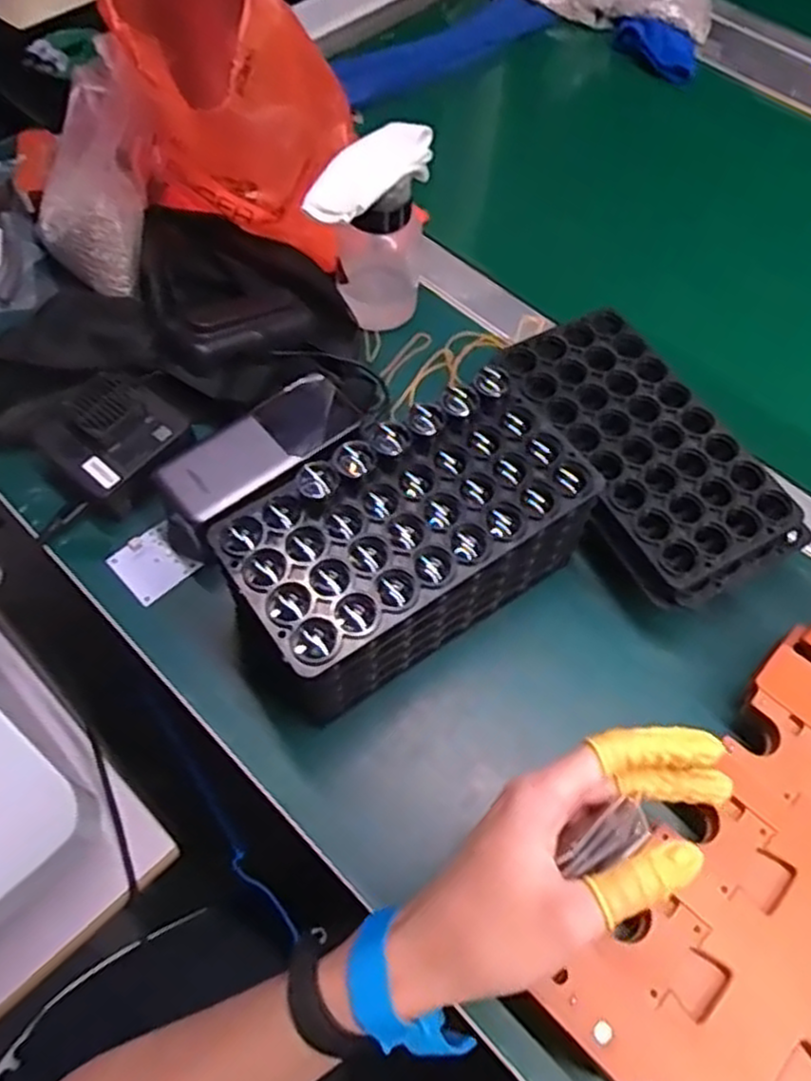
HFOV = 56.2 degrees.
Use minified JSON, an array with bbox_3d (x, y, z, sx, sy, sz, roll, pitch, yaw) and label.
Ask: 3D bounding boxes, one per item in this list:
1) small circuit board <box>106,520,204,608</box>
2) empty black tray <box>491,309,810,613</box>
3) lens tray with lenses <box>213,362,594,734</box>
[{"bbox_3d":[-0.162,0.015,0.487,0.043,0.010,0.044,-39,68,-20],"label":"small circuit board"},{"bbox_3d":[0.148,-0.058,0.490,0.105,0.031,0.204,-27,67,-13],"label":"empty black tray"},{"bbox_3d":[0.001,0.006,0.441,0.206,0.103,0.101,-30,66,-17],"label":"lens tray with lenses"}]

